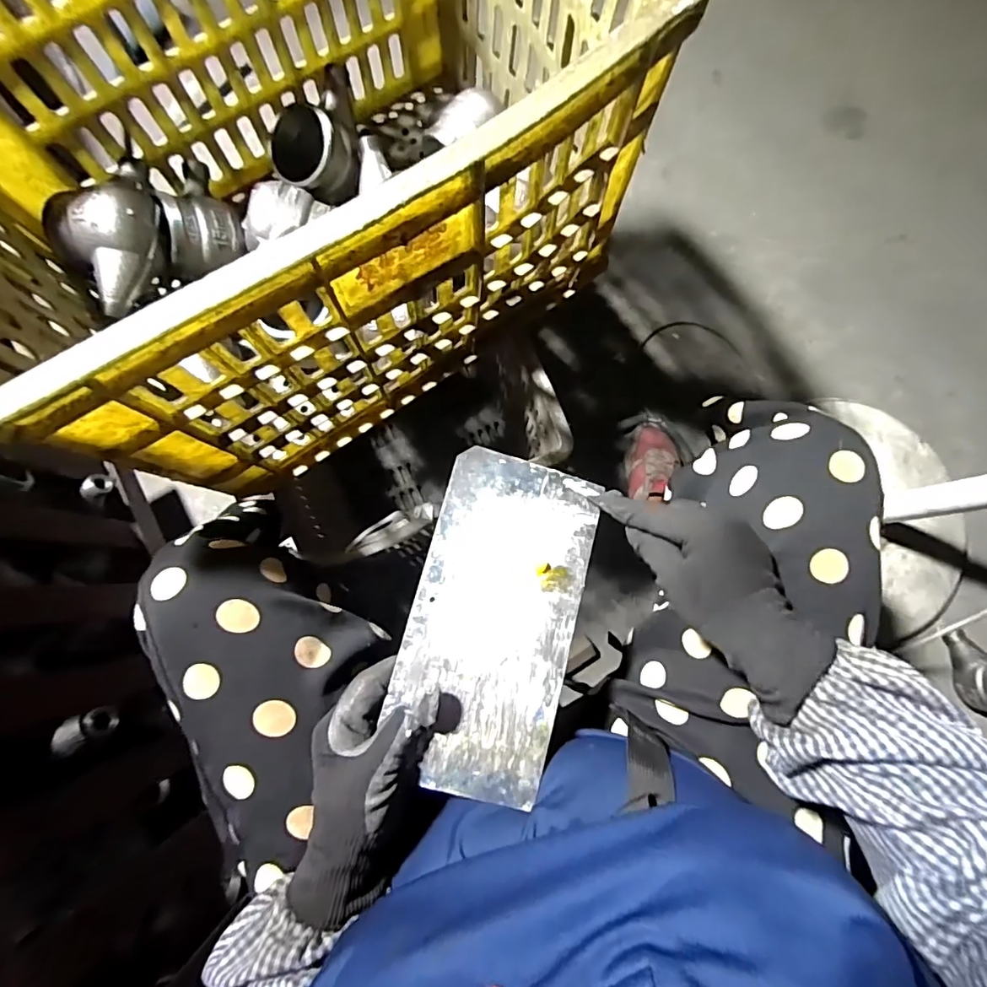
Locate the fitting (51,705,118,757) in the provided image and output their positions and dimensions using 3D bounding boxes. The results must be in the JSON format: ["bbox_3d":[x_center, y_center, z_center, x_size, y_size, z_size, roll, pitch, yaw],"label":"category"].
[{"bbox_3d":[-0.371,0.214,0.469,0.052,0.025,0.029,-27,83,-5],"label":"fitting"}]

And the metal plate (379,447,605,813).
[{"bbox_3d":[0.002,0.089,0.375,0.117,0.004,0.234,18,76,-8],"label":"metal plate"}]

